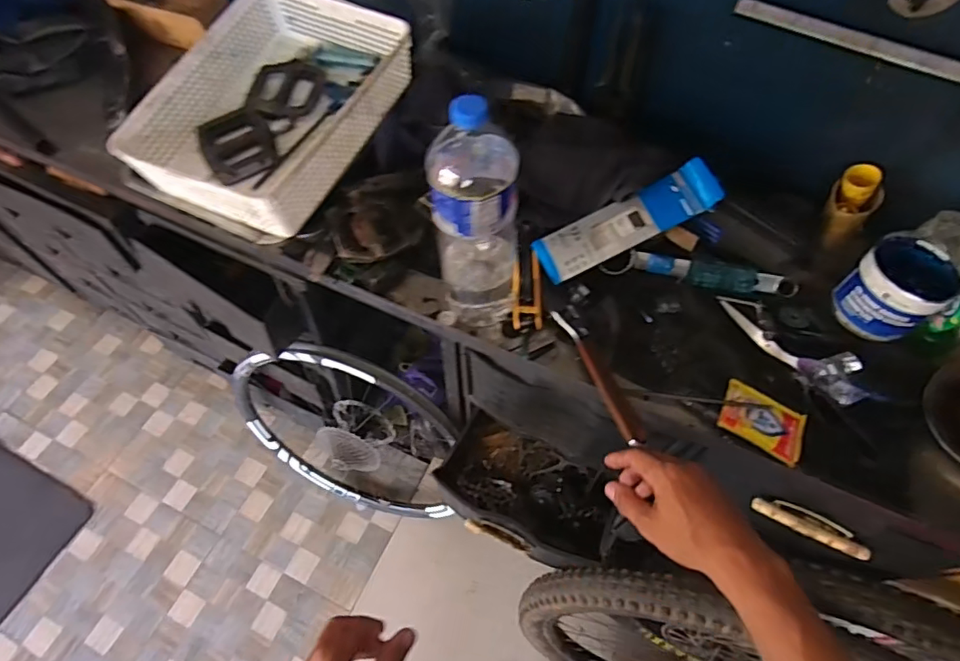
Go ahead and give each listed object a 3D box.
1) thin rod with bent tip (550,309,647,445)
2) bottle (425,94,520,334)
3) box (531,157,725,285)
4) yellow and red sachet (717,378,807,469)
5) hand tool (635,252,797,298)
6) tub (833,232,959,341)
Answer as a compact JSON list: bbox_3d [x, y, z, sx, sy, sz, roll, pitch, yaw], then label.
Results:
[{"bbox_3d":[0.140,0.051,0.629,0.027,0.014,0.191,-18,57,-14],"label":"thin rod with bent tip"},{"bbox_3d":[-0.001,-0.124,0.592,0.098,0.299,0.118,7,58,1],"label":"bottle"},{"bbox_3d":[0.192,-0.143,0.700,0.244,0.029,0.064,-27,62,2],"label":"box"},{"bbox_3d":[0.328,0.103,0.615,0.091,0.010,0.082,29,49,11],"label":"yellow and red sachet"},{"bbox_3d":[0.315,-0.077,0.718,0.206,0.029,0.034,10,60,5],"label":"hand tool"},{"bbox_3d":[0.525,-0.052,0.670,0.108,0.085,0.101,0,59,0],"label":"tub"}]

